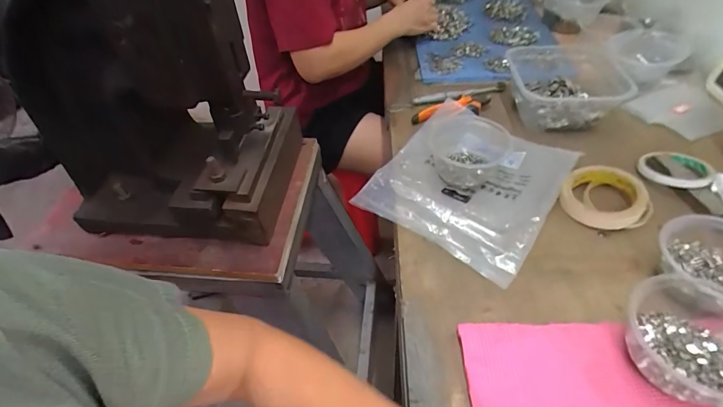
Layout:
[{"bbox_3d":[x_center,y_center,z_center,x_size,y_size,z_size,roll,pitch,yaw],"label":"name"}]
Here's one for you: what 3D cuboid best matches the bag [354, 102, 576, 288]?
[{"bbox_3d":[0.160,-0.038,0.550,0.236,0.031,0.257,32,56,29],"label":"bag"}]

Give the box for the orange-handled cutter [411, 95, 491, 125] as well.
[{"bbox_3d":[0.160,-0.167,0.671,0.143,0.024,0.045,-11,47,-7],"label":"orange-handled cutter"}]

